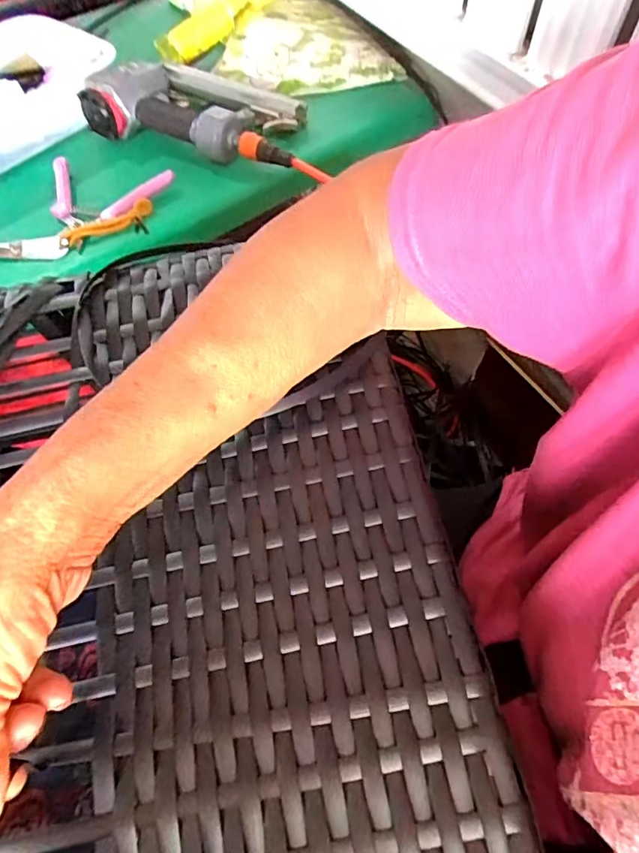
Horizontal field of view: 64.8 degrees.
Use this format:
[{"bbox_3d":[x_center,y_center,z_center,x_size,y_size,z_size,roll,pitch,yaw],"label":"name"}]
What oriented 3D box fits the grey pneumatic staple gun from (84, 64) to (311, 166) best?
[{"bbox_3d":[-0.139,-0.380,0.604,0.261,0.055,0.119,18,62,12],"label":"grey pneumatic staple gun"}]

